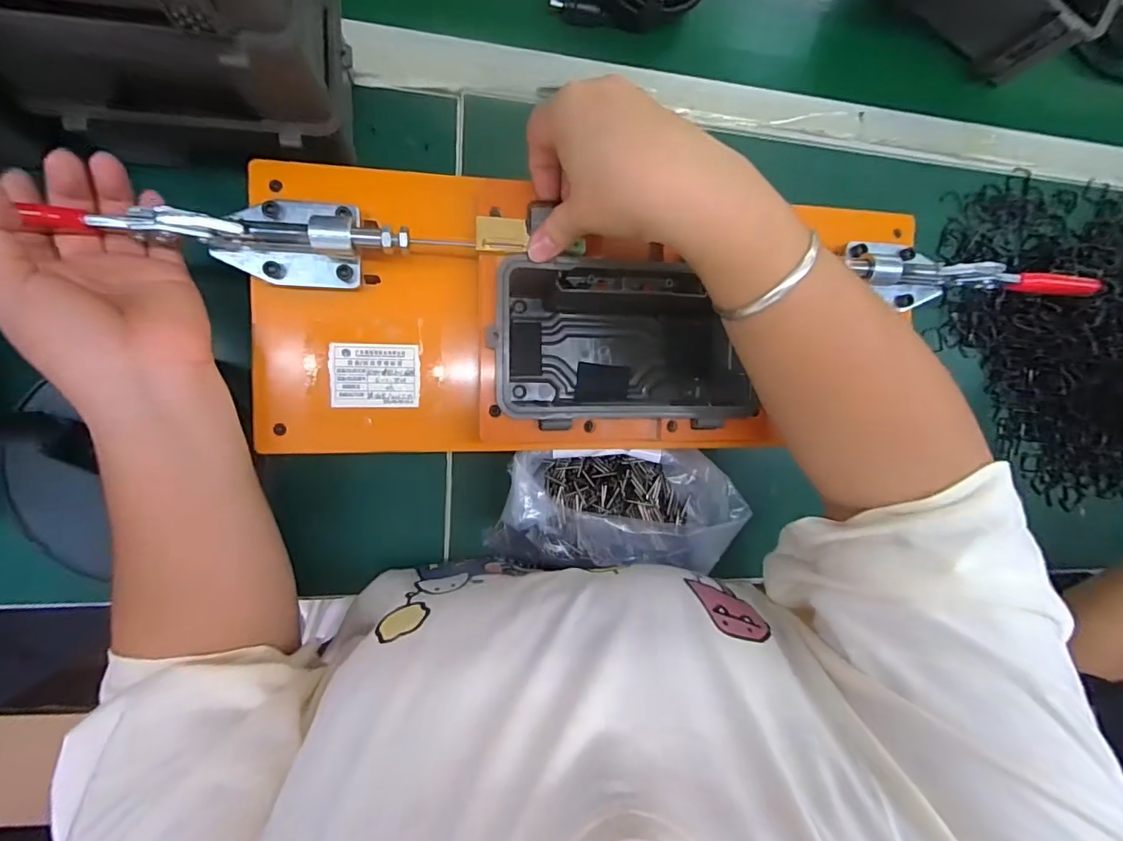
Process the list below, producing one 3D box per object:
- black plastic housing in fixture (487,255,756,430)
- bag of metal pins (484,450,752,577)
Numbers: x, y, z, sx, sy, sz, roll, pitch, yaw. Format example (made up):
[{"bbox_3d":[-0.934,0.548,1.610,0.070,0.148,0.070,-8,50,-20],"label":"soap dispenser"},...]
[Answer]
[{"bbox_3d":[0.038,-0.052,0.356,0.173,0.089,0.110,1,92,-10],"label":"black plastic housing in fixture"},{"bbox_3d":[0.043,0.067,0.391,0.193,0.064,0.091,2,92,-10],"label":"bag of metal pins"}]

